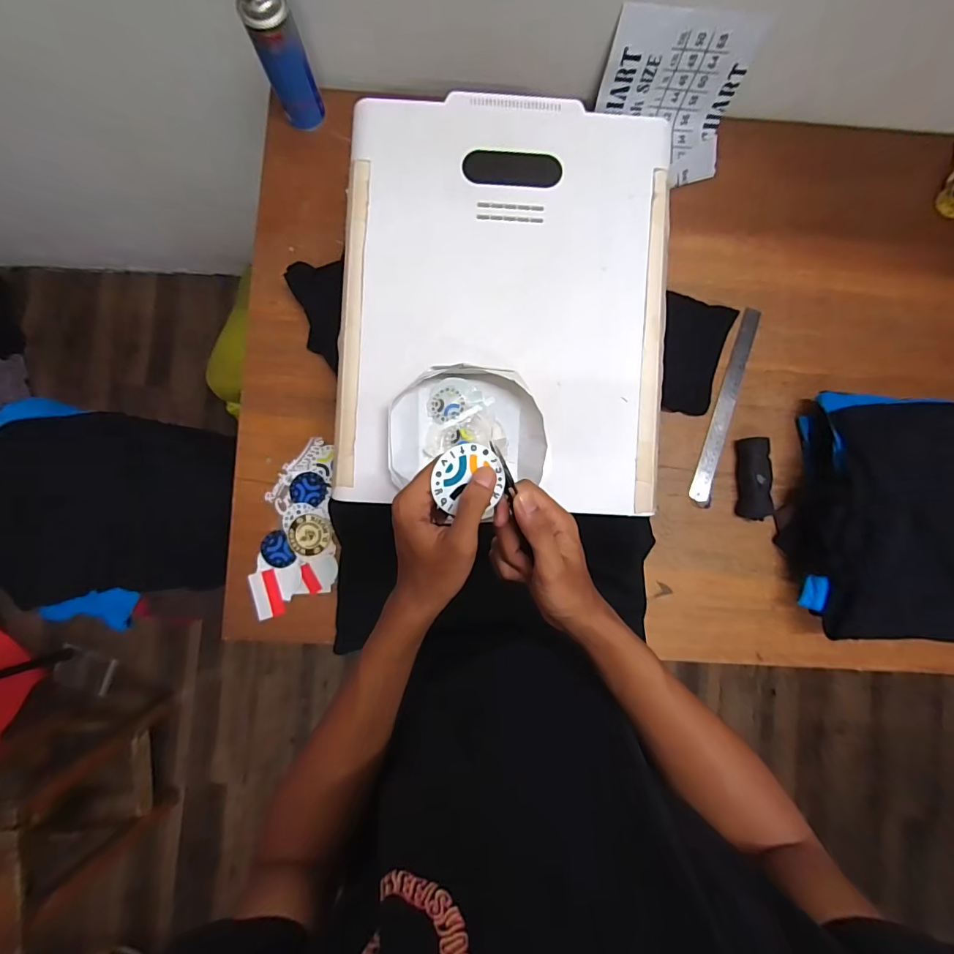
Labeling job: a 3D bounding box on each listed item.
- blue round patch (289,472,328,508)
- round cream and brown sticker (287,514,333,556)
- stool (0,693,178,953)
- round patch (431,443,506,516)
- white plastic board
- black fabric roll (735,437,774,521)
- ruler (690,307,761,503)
[{"bbox_3d":[-0.264,0.018,0.699,0.055,0.004,0.049,16,86,-3],"label":"blue round patch"},{"bbox_3d":[-0.259,0.090,0.695,0.064,0.005,0.062,0,87,-4],"label":"round cream and brown sticker"},{"bbox_3d":[-1.093,0.863,1.160,0.328,0.558,0.350,-10,87,-4],"label":"stool"},{"bbox_3d":[-0.006,0.001,0.351,0.056,0.004,0.052,-2,102,-11],"label":"round patch"},{"bbox_3d":[0.034,-0.216,0.554,0.395,0.033,0.496,4,87,-3],"label":"white plastic board"},{"bbox_3d":[0.436,0.002,0.703,0.042,0.036,0.128,1,87,-4],"label":"black fabric roll"},{"bbox_3d":[0.403,-0.117,0.724,0.030,0.005,0.324,17,88,-1],"label":"ruler"}]

